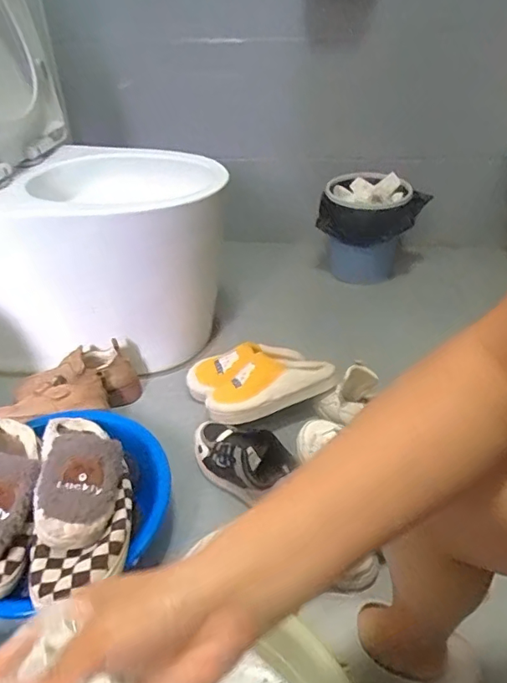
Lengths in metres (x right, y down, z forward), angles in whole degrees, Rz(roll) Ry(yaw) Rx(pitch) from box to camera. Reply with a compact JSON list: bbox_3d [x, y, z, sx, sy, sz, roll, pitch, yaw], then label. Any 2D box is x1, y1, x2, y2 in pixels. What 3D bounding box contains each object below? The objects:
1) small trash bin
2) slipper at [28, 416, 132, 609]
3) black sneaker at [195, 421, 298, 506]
[{"bbox_3d":[0.303,-0.290,1.354,0.261,0.248,0.194,4,37,8],"label":"small trash bin"},{"bbox_3d":[-0.241,0.207,0.716,0.124,0.082,0.308,-8,37,-8],"label":"slipper"},{"bbox_3d":[-0.021,0.202,0.879,0.207,0.087,0.096,29,47,34],"label":"black sneaker"}]

